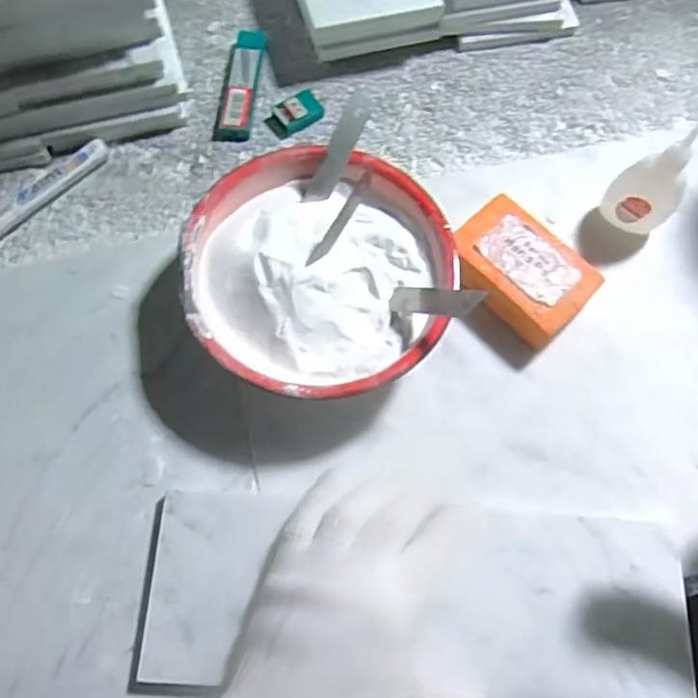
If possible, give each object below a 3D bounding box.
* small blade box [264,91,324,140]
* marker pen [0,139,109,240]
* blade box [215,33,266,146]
[{"bbox_3d":[-0.041,-0.182,0.494,0.042,0.012,0.025,-30,72,-13],"label":"small blade box"},{"bbox_3d":[-0.234,-0.099,0.452,0.015,0.017,0.152,41,72,14],"label":"marker pen"},{"bbox_3d":[-0.085,-0.209,0.501,0.025,0.014,0.099,6,68,1],"label":"blade box"}]

